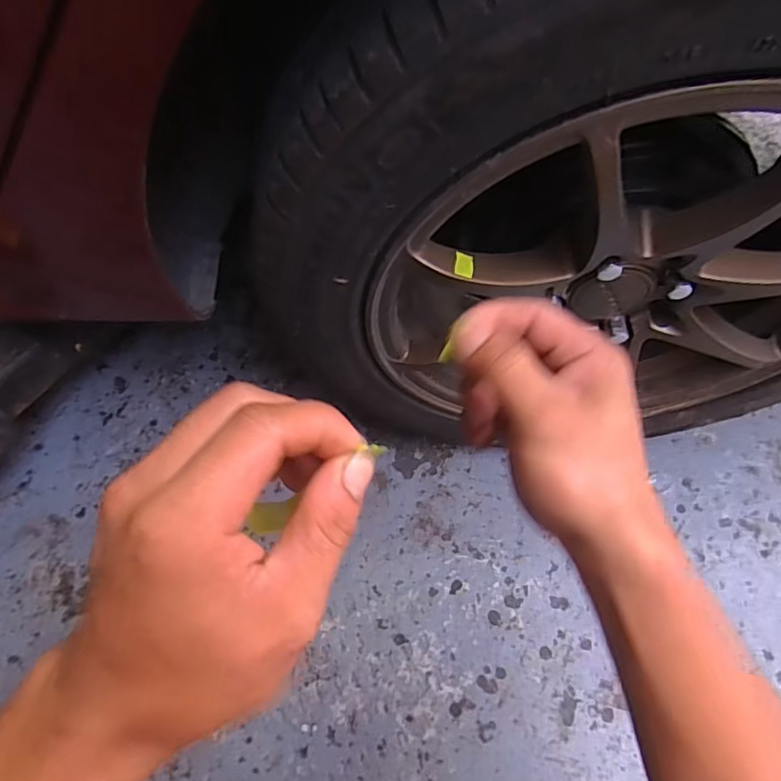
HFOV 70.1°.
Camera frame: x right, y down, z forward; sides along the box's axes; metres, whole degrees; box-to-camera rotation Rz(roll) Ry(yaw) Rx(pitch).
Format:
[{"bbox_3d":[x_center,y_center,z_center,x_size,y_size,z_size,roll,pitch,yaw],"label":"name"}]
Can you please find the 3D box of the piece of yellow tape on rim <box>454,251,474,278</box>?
[{"bbox_3d":[0.054,-0.092,0.407,0.016,0.004,0.019,15,68,-15],"label":"piece of yellow tape on rim"}]

